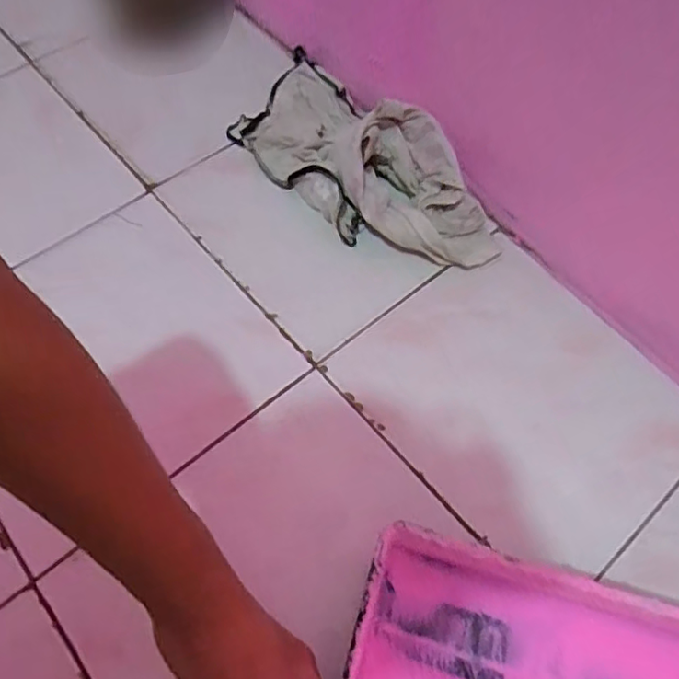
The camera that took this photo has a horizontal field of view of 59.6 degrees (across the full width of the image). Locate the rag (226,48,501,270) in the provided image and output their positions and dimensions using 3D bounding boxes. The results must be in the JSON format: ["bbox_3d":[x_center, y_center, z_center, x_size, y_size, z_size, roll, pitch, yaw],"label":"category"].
[{"bbox_3d":[0.009,-0.216,0.663,0.157,0.088,0.379,-31,66,-17],"label":"rag"}]

